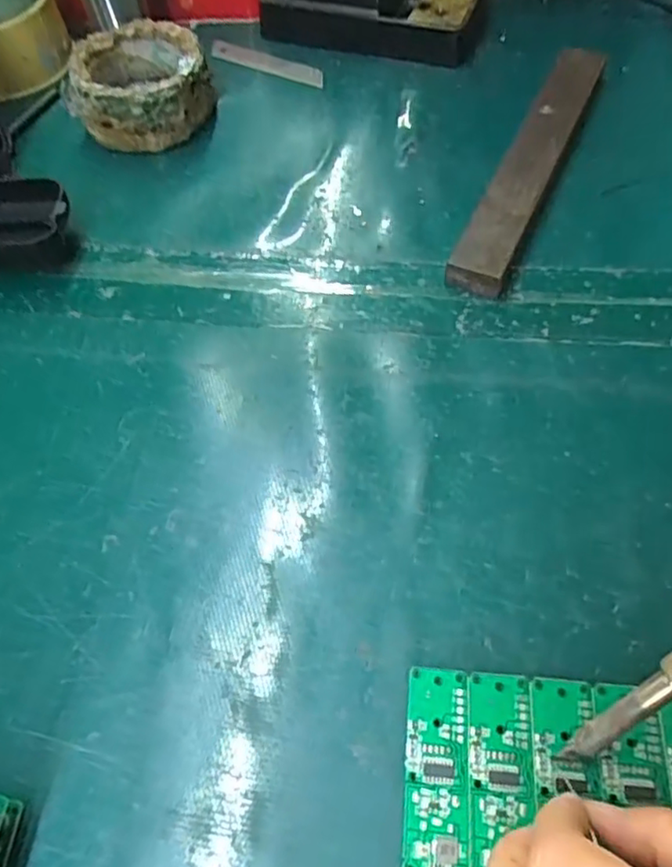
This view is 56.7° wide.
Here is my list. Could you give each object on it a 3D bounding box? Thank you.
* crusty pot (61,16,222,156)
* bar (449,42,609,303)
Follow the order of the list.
[{"bbox_3d":[-0.131,-0.230,0.413,0.089,0.043,0.089,-1,60,2],"label":"crusty pot"},{"bbox_3d":[0.117,-0.165,0.368,0.030,0.018,0.213,22,63,15],"label":"bar"}]

